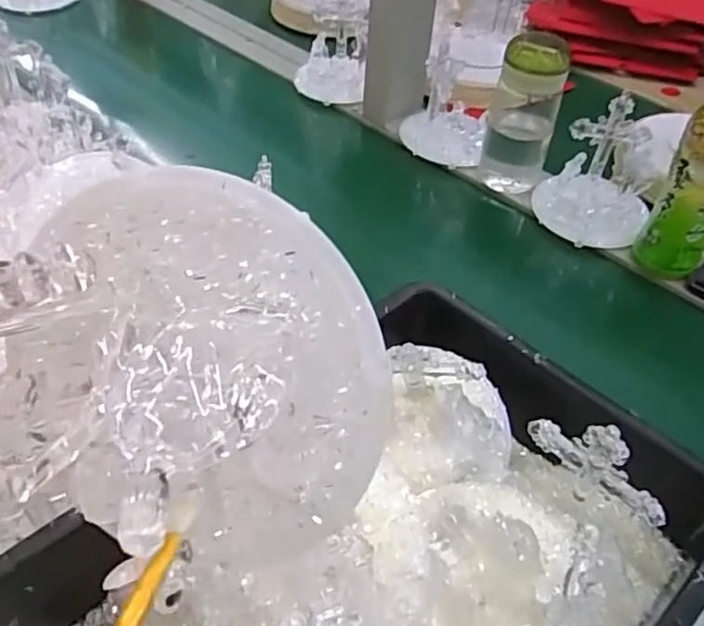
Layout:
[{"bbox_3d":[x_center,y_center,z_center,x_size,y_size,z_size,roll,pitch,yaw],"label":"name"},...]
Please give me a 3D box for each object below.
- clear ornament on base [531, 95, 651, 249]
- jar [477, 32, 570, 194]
[{"bbox_3d":[0.273,-0.151,0.708,0.124,0.109,0.114,20,47,14],"label":"clear ornament on base"},{"bbox_3d":[0.200,-0.235,0.745,0.076,0.169,0.070,12,46,7],"label":"jar"}]

